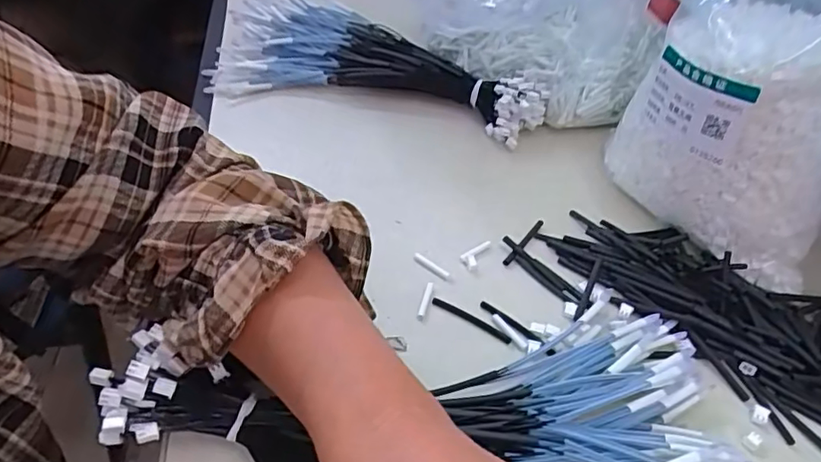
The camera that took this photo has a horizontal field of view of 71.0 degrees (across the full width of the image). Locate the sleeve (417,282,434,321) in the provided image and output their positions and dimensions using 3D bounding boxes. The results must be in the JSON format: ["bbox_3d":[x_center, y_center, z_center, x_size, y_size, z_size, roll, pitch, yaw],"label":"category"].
[{"bbox_3d":[0.009,0.040,0.330,0.004,0.004,0.028,14,44,7],"label":"sleeve"}]

